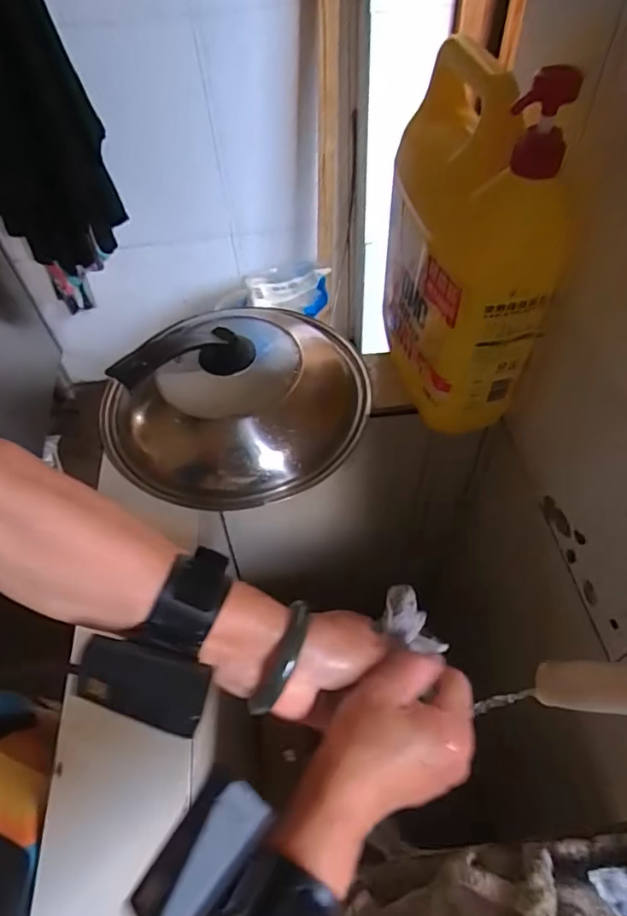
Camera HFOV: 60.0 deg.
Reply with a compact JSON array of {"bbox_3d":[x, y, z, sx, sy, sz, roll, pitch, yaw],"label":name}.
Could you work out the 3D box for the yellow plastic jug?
[{"bbox_3d":[0.143,-0.197,0.504,0.108,0.302,0.188,-9,54,-2],"label":"yellow plastic jug"}]

